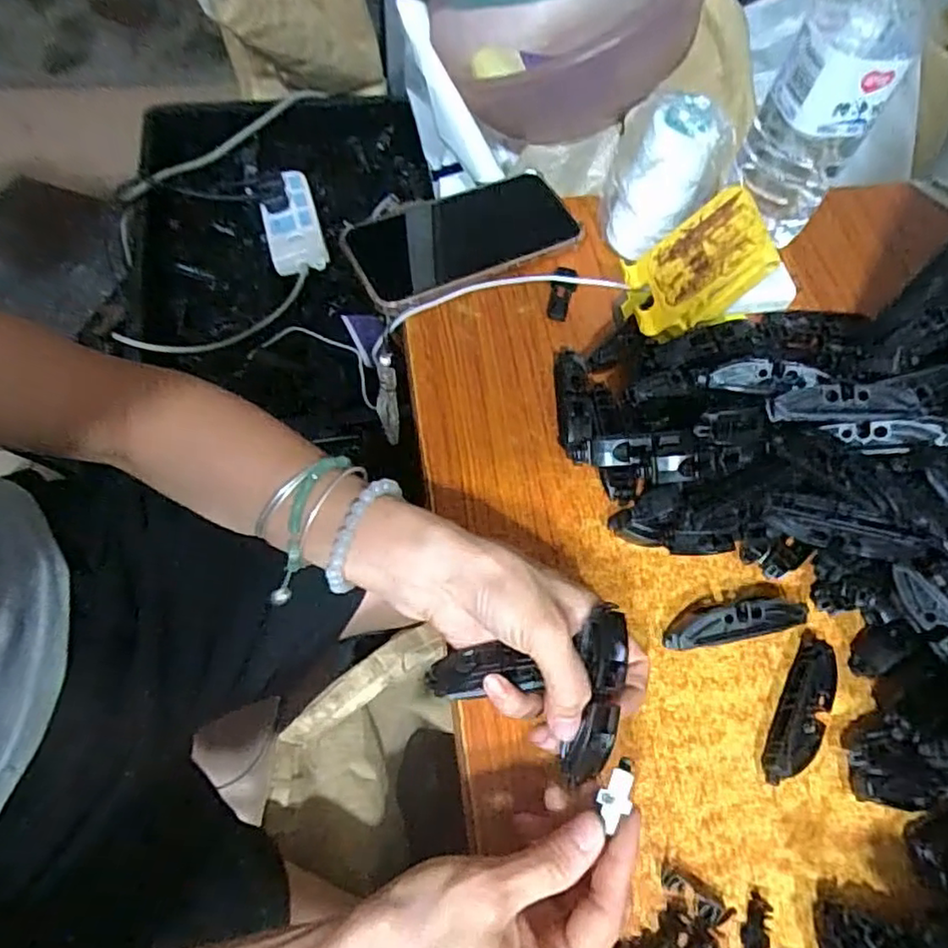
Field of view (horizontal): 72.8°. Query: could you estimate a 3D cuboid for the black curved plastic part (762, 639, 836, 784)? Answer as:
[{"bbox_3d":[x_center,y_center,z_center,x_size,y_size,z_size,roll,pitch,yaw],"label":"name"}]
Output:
[{"bbox_3d":[0.173,0.126,0.338,0.022,0.013,0.078,28,64,9],"label":"black curved plastic part"}]

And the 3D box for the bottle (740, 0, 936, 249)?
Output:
[{"bbox_3d":[0.230,-0.249,0.413,0.068,0.181,0.064,29,64,10],"label":"bottle"}]

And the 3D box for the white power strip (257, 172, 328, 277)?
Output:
[{"bbox_3d":[-0.258,-0.353,0.908,0.075,0.024,0.178,-14,65,-12],"label":"white power strip"}]

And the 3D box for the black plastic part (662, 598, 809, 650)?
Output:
[{"bbox_3d":[0.142,0.082,0.356,0.076,0.021,0.022,-5,64,-8],"label":"black plastic part"}]

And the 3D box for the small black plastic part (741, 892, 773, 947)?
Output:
[{"bbox_3d":[0.131,0.215,0.297,0.013,0.004,0.036,13,63,2],"label":"small black plastic part"}]

